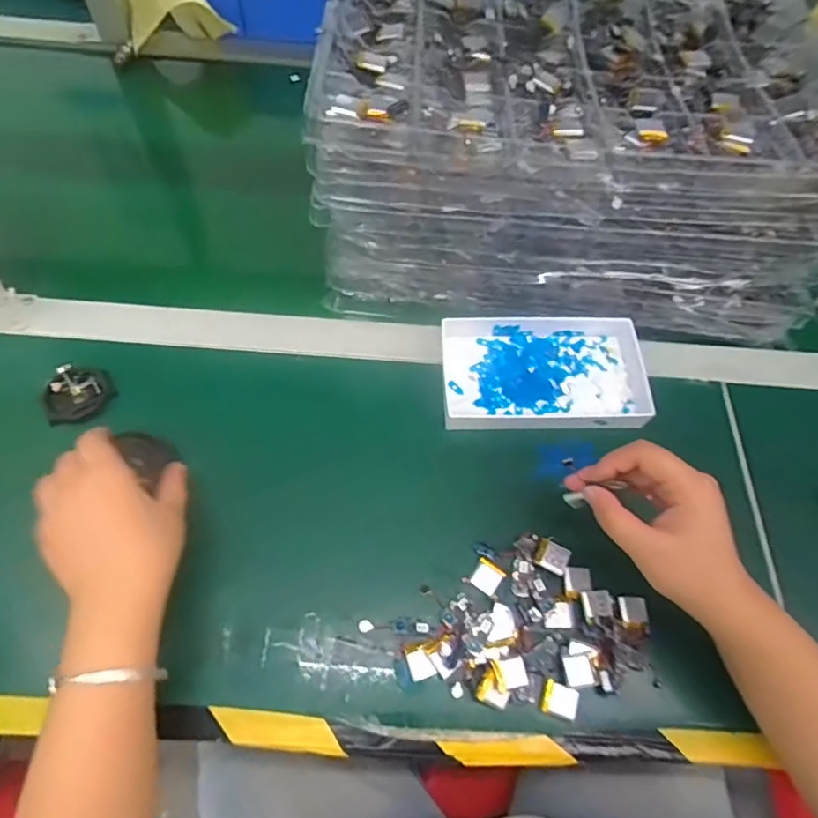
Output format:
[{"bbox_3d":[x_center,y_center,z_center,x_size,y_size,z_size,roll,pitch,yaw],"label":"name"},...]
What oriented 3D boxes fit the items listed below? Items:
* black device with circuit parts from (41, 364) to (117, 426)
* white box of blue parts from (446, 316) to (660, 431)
[{"bbox_3d":[-0.275,-0.013,0.458,0.050,0.015,0.045,-17,64,-13],"label":"black device with circuit parts"},{"bbox_3d":[0.117,-0.032,0.494,0.178,0.033,0.113,-1,62,-5],"label":"white box of blue parts"}]

